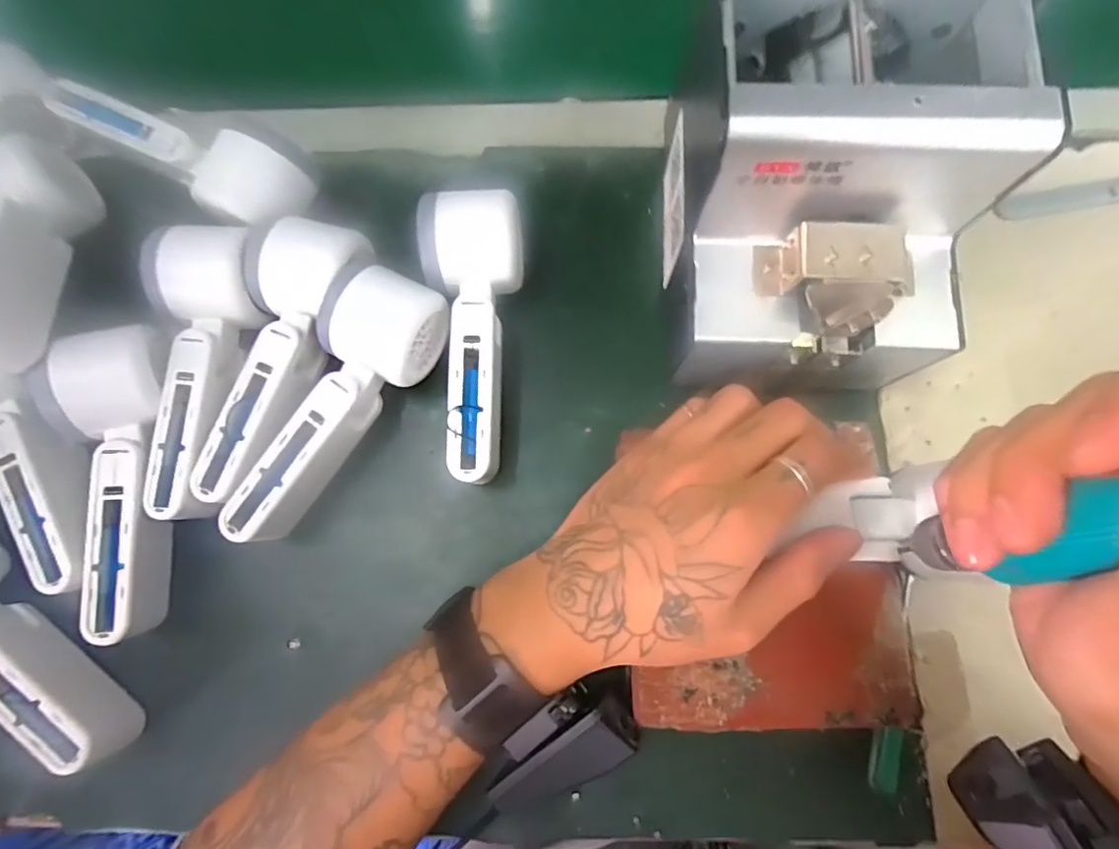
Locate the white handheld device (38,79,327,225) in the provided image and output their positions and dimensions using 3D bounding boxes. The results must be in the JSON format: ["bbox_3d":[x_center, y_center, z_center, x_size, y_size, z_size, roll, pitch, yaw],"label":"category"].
[{"bbox_3d":[-0.227,-0.171,0.338,0.163,0.045,0.063,30,80,7],"label":"white handheld device"}]

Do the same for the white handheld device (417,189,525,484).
[{"bbox_3d":[-0.048,-0.048,0.312,0.056,0.054,0.161,-1,78,0],"label":"white handheld device"}]

